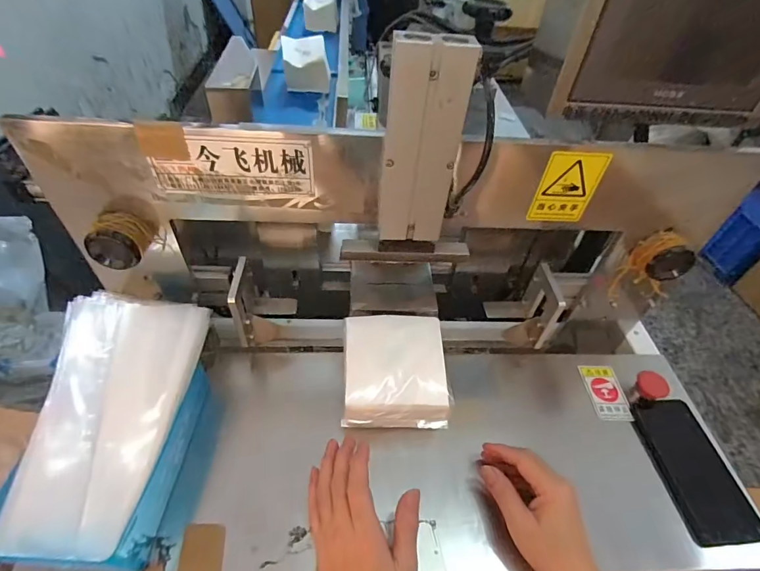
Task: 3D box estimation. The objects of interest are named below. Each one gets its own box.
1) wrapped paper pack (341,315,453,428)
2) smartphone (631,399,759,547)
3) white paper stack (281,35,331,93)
[{"bbox_3d":[0.017,0.098,0.466,0.115,0.046,0.118,-1,47,-4],"label":"wrapped paper pack"},{"bbox_3d":[0.369,0.213,0.472,0.078,0.017,0.158,0,47,-4],"label":"smartphone"},{"bbox_3d":[-0.204,-0.607,1.107,0.120,0.119,0.107,-6,48,-9],"label":"white paper stack"}]

